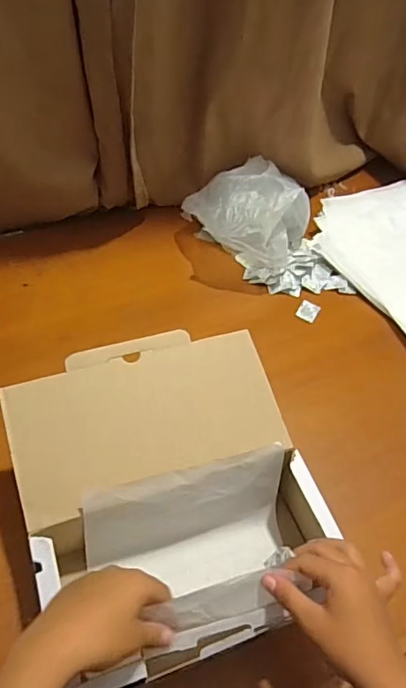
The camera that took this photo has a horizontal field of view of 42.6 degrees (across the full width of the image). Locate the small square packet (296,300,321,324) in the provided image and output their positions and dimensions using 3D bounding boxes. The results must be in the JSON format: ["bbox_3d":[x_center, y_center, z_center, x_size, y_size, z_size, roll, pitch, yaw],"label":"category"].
[{"bbox_3d":[0.165,-0.052,0.815,0.030,0.004,0.040,26,55,15],"label":"small square packet"}]

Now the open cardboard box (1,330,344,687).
[{"bbox_3d":[-0.035,0.164,0.553,0.270,0.175,0.284,-14,55,-15],"label":"open cardboard box"}]

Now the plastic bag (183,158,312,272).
[{"bbox_3d":[0.073,-0.217,0.853,0.184,0.137,0.212,24,54,14],"label":"plastic bag"}]

